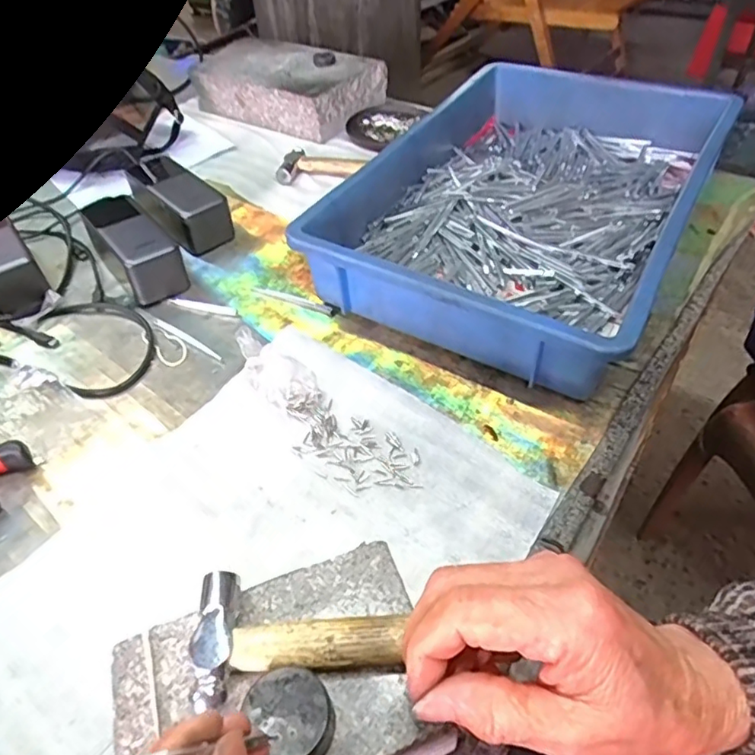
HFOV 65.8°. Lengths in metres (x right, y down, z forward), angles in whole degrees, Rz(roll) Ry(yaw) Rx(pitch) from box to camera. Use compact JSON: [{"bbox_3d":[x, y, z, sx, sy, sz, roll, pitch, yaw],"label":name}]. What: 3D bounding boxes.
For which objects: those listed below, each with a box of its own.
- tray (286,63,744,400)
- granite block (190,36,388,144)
[{"bbox_3d":[0.155,-0.187,0.596,0.296,0.083,0.456,23,53,22],"label":"tray"},{"bbox_3d":[-0.135,-0.437,0.858,0.275,0.057,0.169,27,54,25],"label":"granite block"}]

